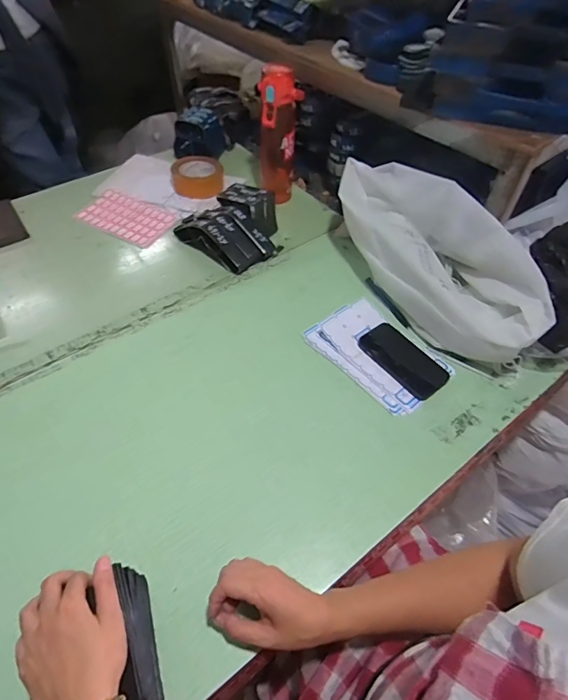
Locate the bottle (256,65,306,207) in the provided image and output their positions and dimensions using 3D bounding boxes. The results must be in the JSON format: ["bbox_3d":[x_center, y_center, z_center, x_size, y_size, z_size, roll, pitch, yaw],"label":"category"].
[{"bbox_3d":[-0.008,-0.455,0.922,0.087,0.258,0.086,1,52,0],"label":"bottle"}]

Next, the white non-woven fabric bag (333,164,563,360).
[{"bbox_3d":[0.258,-0.164,0.741,0.148,0.148,0.432,-29,58,-21],"label":"white non-woven fabric bag"}]

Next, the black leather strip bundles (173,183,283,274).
[{"bbox_3d":[-0.106,-0.265,0.876,0.200,0.083,0.162,35,60,24],"label":"black leather strip bundles"}]

